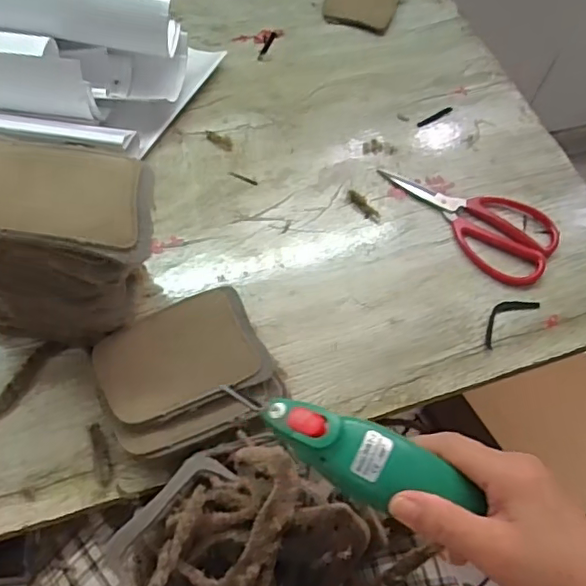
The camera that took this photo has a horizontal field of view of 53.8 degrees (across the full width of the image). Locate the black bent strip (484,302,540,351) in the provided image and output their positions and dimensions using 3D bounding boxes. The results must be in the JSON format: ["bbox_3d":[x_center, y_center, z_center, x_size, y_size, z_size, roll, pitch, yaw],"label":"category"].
[{"bbox_3d":[0.197,0.022,0.535,0.074,0.005,0.025,-35,68,-20],"label":"black bent strip"}]

